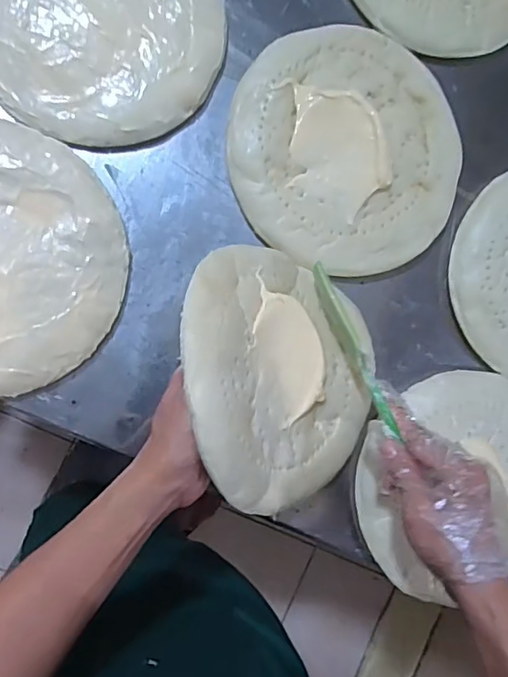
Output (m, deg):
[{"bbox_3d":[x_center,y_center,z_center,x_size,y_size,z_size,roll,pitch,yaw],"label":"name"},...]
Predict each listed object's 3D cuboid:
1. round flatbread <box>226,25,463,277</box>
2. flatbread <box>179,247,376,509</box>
[{"bbox_3d":[0.080,-0.157,0.452,0.195,0.021,0.195,0,90,-11],"label":"round flatbread"},{"bbox_3d":[0.023,0.027,0.399,0.190,0.027,0.188,11,74,-44],"label":"flatbread"}]

